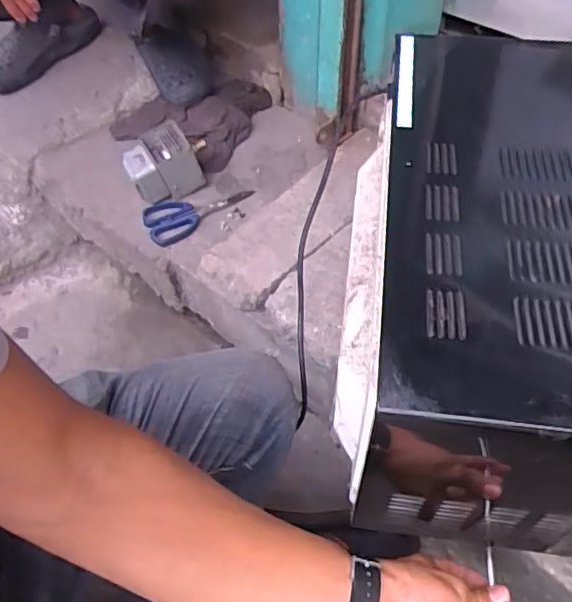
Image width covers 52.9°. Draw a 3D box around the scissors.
[{"bbox_3d":[-0.136,-0.144,0.894,0.174,0.016,0.078,-28,56,-19],"label":"scissors"}]

